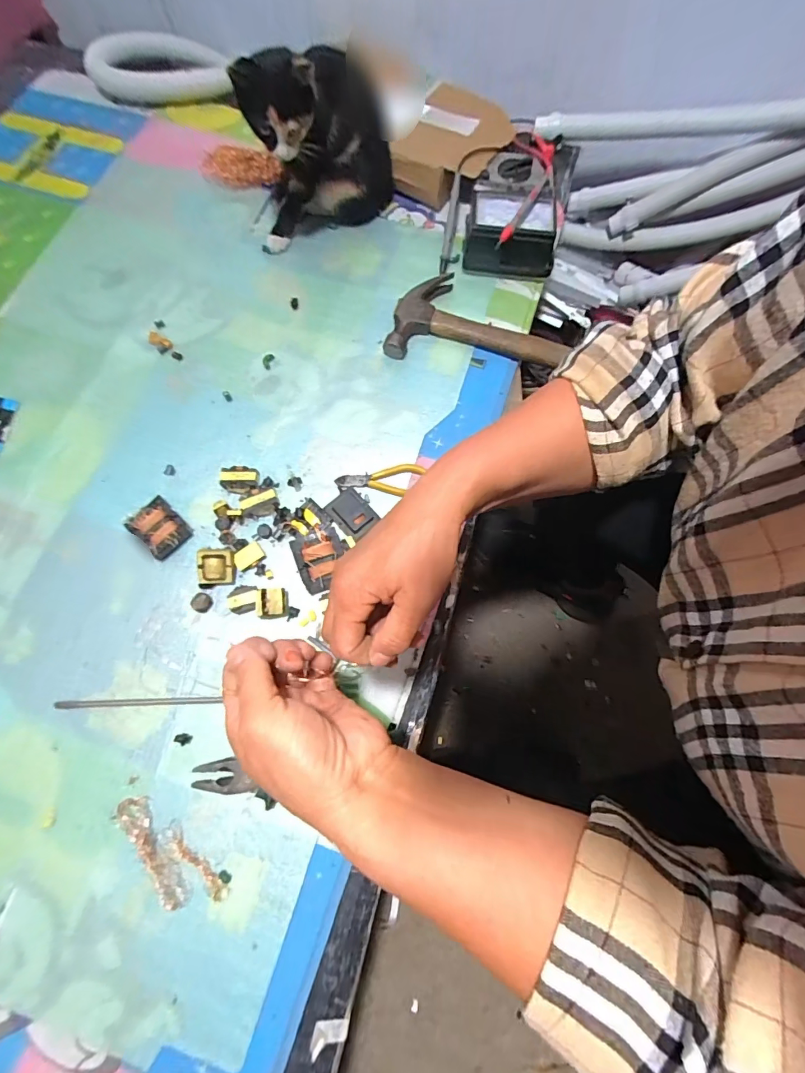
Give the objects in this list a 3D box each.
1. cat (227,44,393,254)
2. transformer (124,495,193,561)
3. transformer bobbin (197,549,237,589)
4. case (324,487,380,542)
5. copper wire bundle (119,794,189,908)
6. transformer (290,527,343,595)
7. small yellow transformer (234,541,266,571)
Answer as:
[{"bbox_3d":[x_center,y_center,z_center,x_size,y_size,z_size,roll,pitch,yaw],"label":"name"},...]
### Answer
[{"bbox_3d":[-0.097,-0.466,0.528,0.164,0.196,0.117,-4,74,-1],"label":"cat"},{"bbox_3d":[-0.271,-0.011,0.498,0.046,0.016,0.063,-44,79,-11],"label":"transformer"},{"bbox_3d":[-0.200,0.033,0.479,0.039,0.022,0.038,-5,74,-1],"label":"transformer bobbin"},{"bbox_3d":[-0.056,-0.027,0.497,0.040,0.017,0.055,-40,78,-10],"label":"case"},{"bbox_3d":[-0.230,0.290,0.411,0.024,0.017,0.105,-37,77,-10],"label":"copper wire bundle"},{"bbox_3d":[-0.087,0.024,0.482,0.051,0.018,0.061,-19,91,-6],"label":"transformer"},{"bbox_3d":[-0.167,0.021,0.486,0.030,0.005,0.021,-33,77,-9],"label":"small yellow transformer"}]

